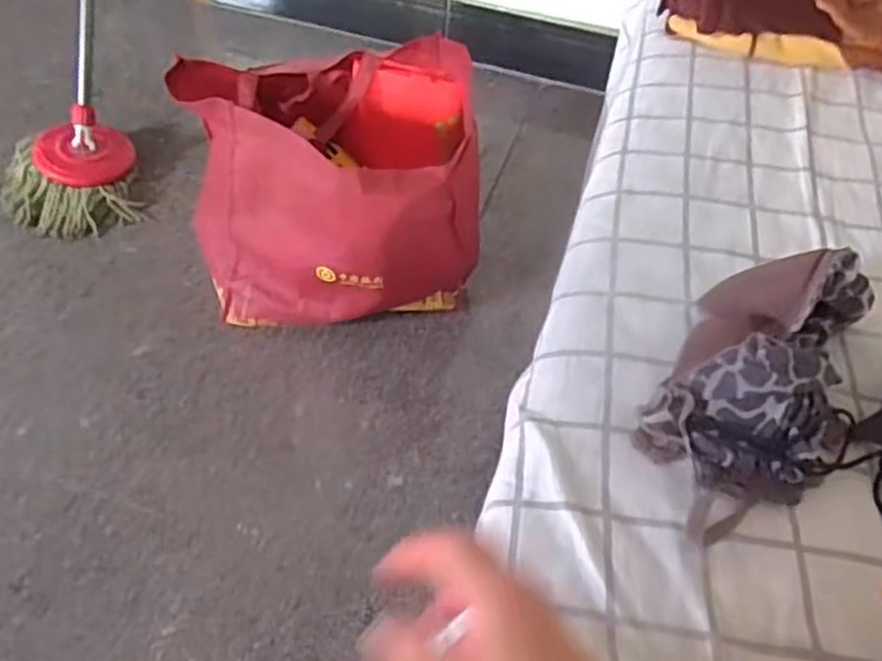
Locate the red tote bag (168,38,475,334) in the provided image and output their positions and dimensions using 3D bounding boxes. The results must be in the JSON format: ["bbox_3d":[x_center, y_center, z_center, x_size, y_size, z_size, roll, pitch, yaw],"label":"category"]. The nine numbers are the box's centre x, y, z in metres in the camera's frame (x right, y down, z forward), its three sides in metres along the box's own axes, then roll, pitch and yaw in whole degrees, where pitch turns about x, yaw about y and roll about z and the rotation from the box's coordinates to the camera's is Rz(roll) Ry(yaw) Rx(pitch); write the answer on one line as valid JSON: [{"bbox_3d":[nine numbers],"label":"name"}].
[{"bbox_3d":[-0.157,-0.183,1.054,0.419,0.330,0.301,-1,50,-5],"label":"red tote bag"}]

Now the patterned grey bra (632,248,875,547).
[{"bbox_3d":[0.242,0.040,0.540,0.136,0.075,0.253,26,53,17],"label":"patterned grey bra"}]

